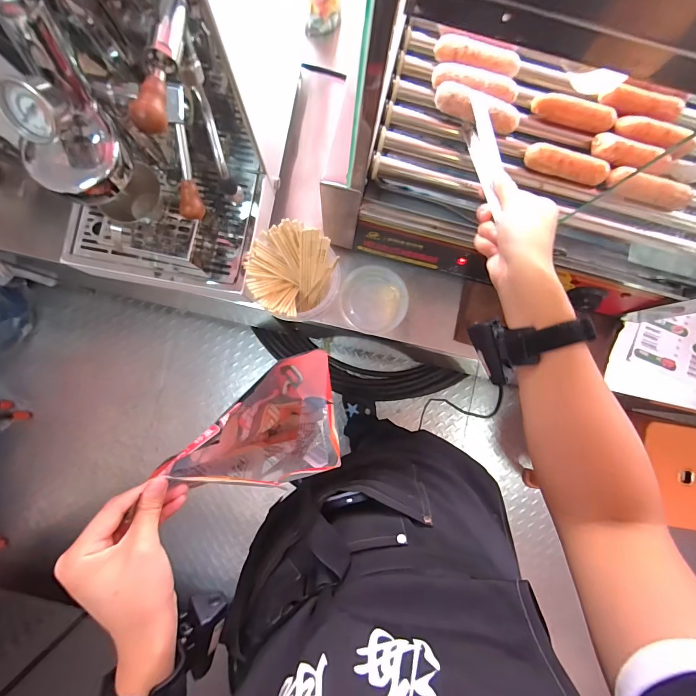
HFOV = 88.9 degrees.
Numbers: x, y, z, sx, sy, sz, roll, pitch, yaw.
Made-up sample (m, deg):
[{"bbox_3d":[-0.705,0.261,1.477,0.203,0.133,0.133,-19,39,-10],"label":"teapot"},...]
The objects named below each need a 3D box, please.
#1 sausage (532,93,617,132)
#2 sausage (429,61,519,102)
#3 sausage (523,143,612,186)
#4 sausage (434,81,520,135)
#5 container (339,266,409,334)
[{"bbox_3d":[0.292,-0.301,0.454,0.105,0.027,0.020,15,85,-1],"label":"sausage"},{"bbox_3d":[0.163,-0.336,0.447,0.107,0.020,0.025,10,85,-2],"label":"sausage"},{"bbox_3d":[0.276,-0.230,0.446,0.102,0.021,0.030,17,85,-1],"label":"sausage"},{"bbox_3d":[0.161,-0.297,0.442,0.109,0.028,0.032,24,84,0],"label":"sausage"},{"bbox_3d":[0.045,-0.084,0.623,0.114,0.034,0.109,0,85,-3],"label":"container"}]

